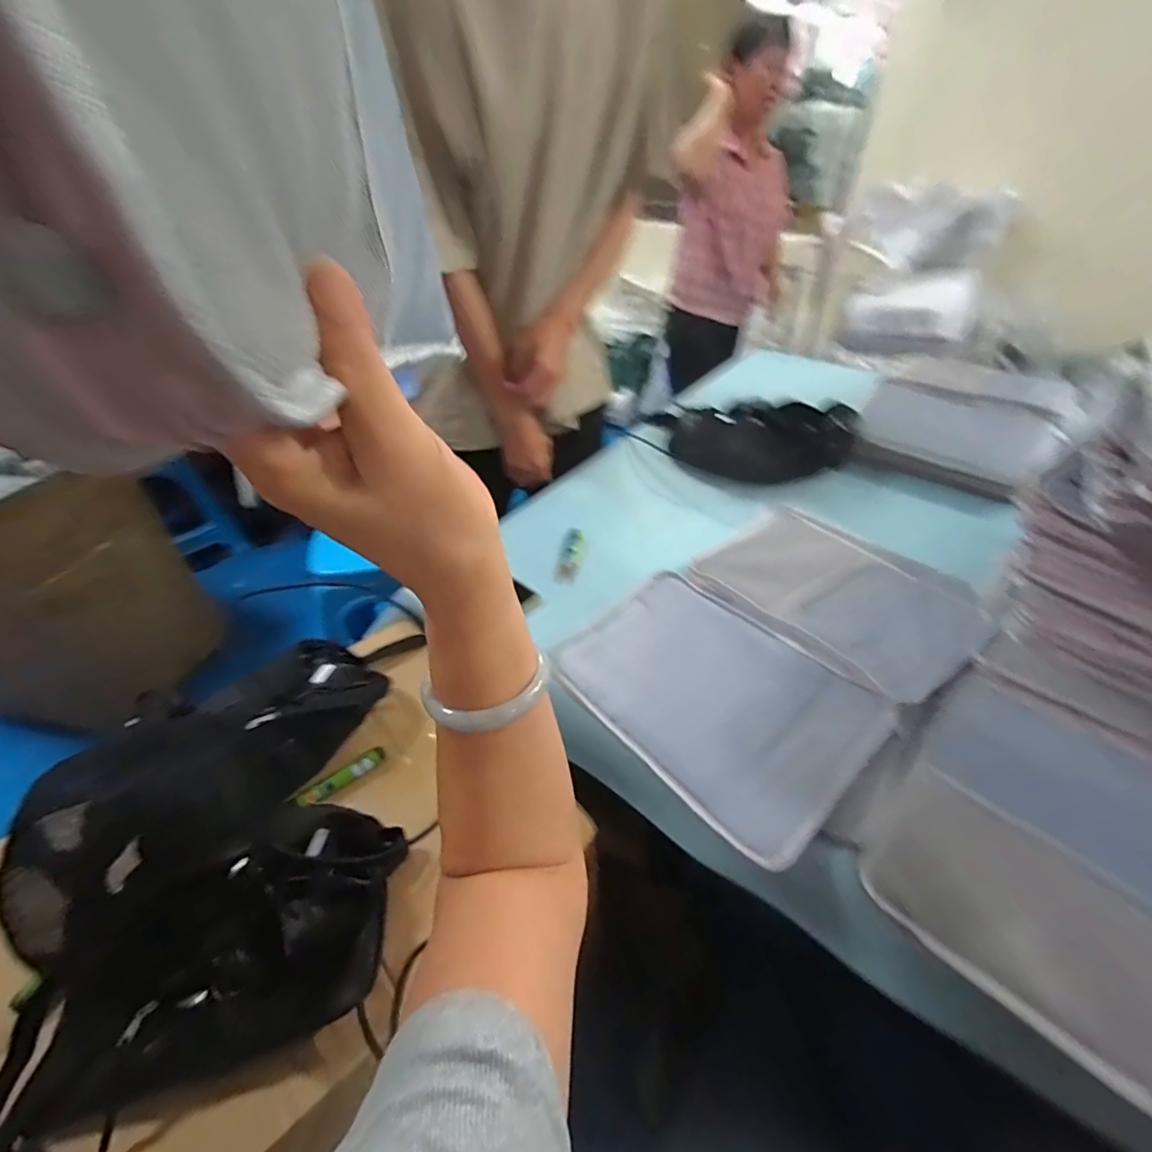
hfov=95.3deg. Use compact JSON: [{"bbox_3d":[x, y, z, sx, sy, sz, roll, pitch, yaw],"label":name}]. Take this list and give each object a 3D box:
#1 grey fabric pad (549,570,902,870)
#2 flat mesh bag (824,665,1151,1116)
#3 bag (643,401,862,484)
[{"bbox_3d":[0.148,0.129,0.584,0.225,0.037,0.313,-32,49,-29],"label":"grey fabric pad"},{"bbox_3d":[0.415,0.230,0.465,0.307,0.019,0.254,-34,50,-30],"label":"flat mesh bag"},{"bbox_3d":[0.333,-0.294,1.039,0.395,0.113,0.223,8,43,12],"label":"bag"}]

